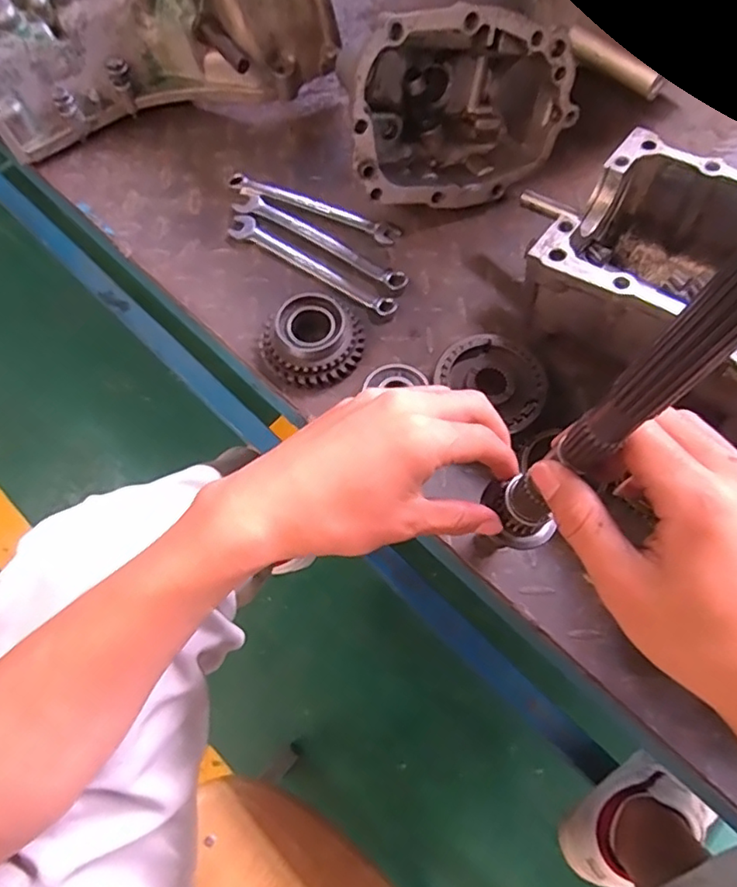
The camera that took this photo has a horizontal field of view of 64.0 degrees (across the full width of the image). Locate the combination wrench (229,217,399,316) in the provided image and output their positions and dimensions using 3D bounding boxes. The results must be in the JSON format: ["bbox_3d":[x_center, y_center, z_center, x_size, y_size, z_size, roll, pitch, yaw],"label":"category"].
[{"bbox_3d":[-0.046,-0.143,0.476,0.157,0.014,0.020,29,72,12],"label":"combination wrench"}]

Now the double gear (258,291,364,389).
[{"bbox_3d":[-0.038,-0.077,0.435,0.066,0.027,0.072,0,69,1],"label":"double gear"}]

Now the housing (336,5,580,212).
[{"bbox_3d":[0.062,-0.270,0.466,0.186,0.131,0.101,-12,46,-15],"label":"housing"}]

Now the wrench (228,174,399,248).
[{"bbox_3d":[-0.045,-0.199,0.490,0.148,0.013,0.019,19,70,9],"label":"wrench"}]

